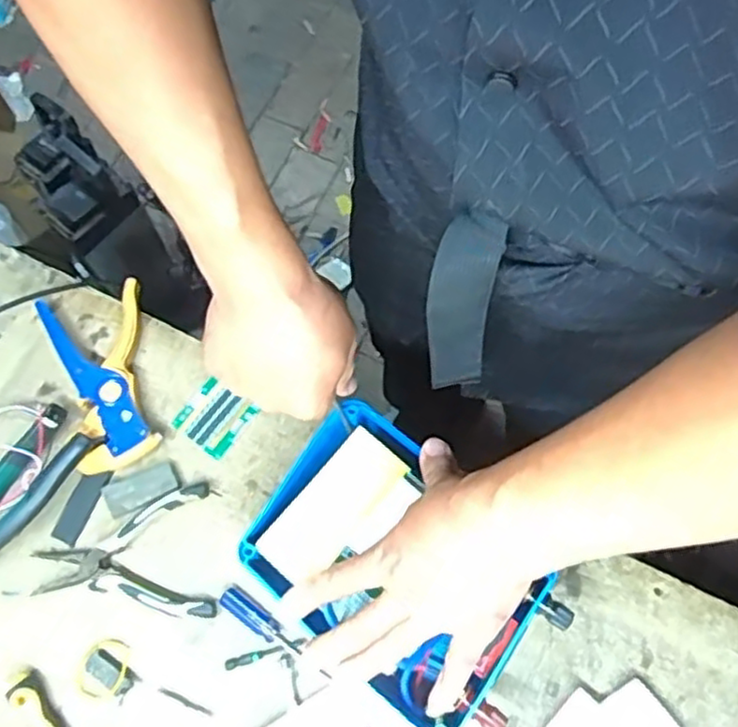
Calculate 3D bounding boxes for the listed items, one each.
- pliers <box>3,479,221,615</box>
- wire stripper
[{"bbox_3d":[-0.201,0.156,0.566,0.145,0.014,0.098,-6,70,-3],"label":"pliers"},{"bbox_3d":[-0.229,0.012,0.614,0.083,0.021,0.161,-16,71,-7],"label":"wire stripper"}]

